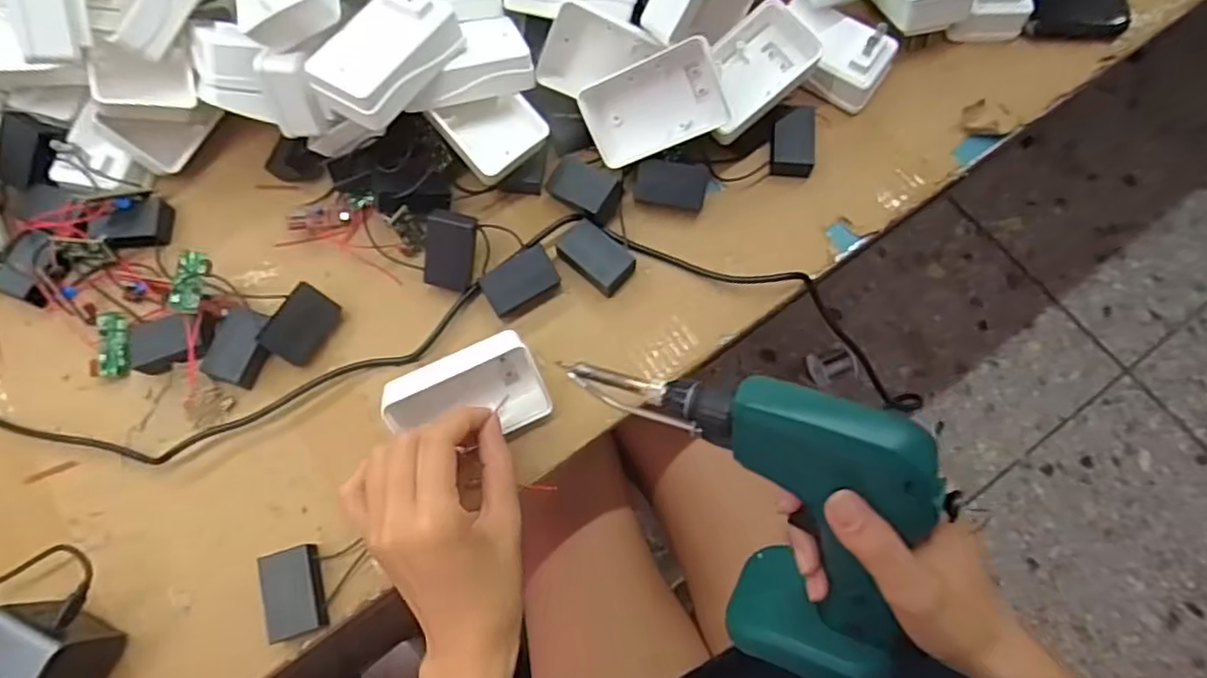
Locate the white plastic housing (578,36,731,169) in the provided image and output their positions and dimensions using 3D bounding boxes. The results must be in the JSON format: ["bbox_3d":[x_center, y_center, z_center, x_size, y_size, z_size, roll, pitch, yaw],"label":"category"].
[{"bbox_3d":[0.033,-0.154,0.432,0.088,0.030,0.056,-17,93,18],"label":"white plastic housing"}]

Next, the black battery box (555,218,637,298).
[{"bbox_3d":[-0.004,-0.055,0.446,0.049,0.018,0.031,43,78,10],"label":"black battery box"}]

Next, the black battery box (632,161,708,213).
[{"bbox_3d":[0.048,-0.109,0.461,0.049,0.017,0.032,14,108,5],"label":"black battery box"}]

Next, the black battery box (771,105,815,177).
[{"bbox_3d":[0.135,-0.141,0.471,0.029,0.018,0.047,7,75,0],"label":"black battery box"}]

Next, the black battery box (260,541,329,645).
[{"bbox_3d":[-0.180,0.148,0.384,0.030,0.021,0.048,-17,76,-6],"label":"black battery box"}]

